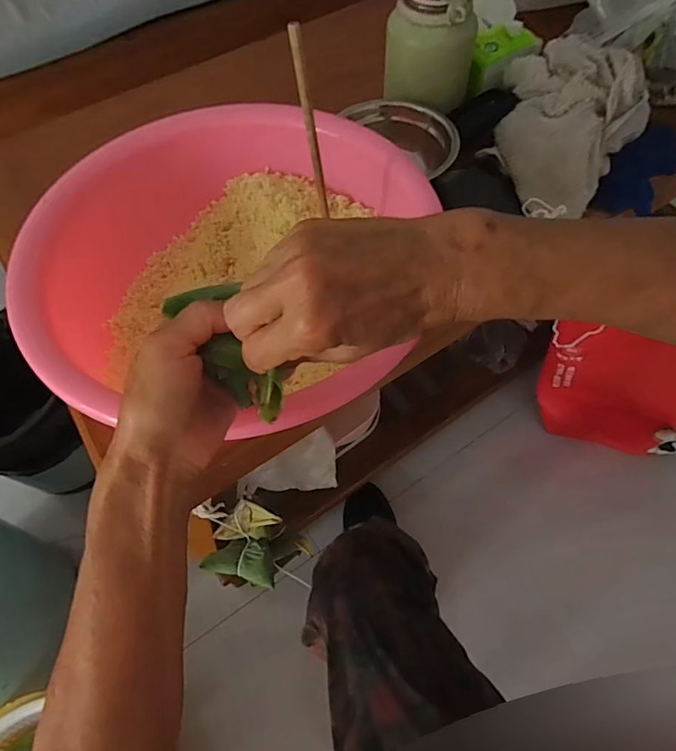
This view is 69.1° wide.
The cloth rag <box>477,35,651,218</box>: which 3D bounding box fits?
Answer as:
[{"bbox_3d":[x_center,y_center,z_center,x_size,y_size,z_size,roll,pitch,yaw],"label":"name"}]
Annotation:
[{"bbox_3d":[0.255,-0.274,0.558,0.156,0.048,0.202,14,87,19],"label":"cloth rag"}]

